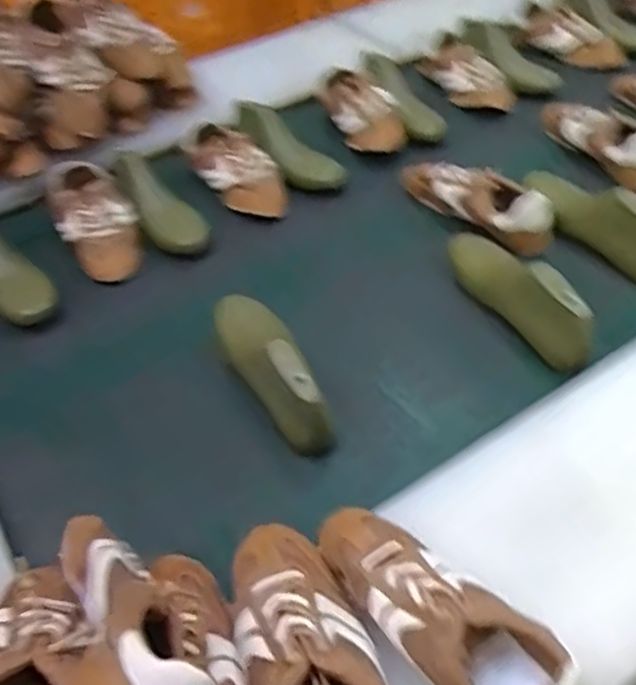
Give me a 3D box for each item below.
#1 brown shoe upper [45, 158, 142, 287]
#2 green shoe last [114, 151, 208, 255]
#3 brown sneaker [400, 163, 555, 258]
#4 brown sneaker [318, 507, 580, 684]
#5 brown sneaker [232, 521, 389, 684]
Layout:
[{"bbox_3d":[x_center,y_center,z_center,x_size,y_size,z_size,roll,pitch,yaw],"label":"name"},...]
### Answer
[{"bbox_3d":[-0.335,-0.186,1.100,0.112,0.078,0.258,-23,67,-17],"label":"brown shoe upper"},{"bbox_3d":[-0.246,-0.216,1.137,0.087,0.068,0.244,-22,46,-16],"label":"green shoe last"},{"bbox_3d":[0.231,-0.222,1.114,0.087,0.083,0.270,-35,51,-26],"label":"brown sneaker"},{"bbox_3d":[0.096,0.224,0.582,0.074,0.079,0.258,-31,49,-23],"label":"brown sneaker"},{"bbox_3d":[-0.007,0.246,0.568,0.097,0.075,0.247,-18,45,-12],"label":"brown sneaker"}]

